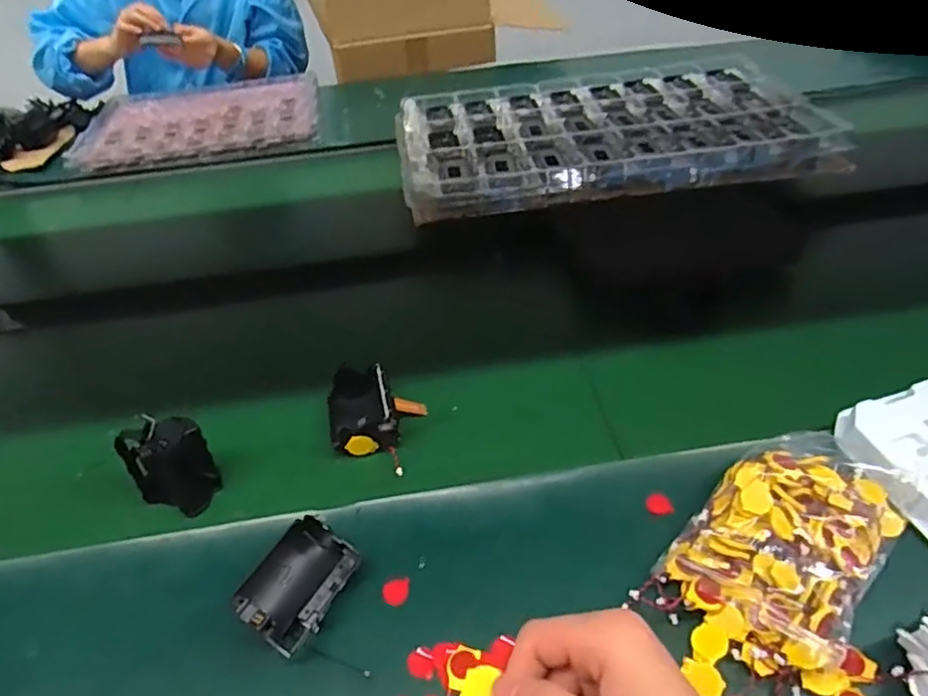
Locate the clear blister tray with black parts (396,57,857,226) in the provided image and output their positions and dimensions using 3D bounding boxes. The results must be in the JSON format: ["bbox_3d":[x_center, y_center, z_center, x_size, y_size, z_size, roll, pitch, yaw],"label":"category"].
[{"bbox_3d":[0.177,-0.281,0.818,0.522,0.051,0.320,-10,43,-4],"label":"clear blister tray with black parts"}]

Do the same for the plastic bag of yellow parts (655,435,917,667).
[{"bbox_3d":[0.212,0.111,0.398,0.099,0.031,0.161,30,52,33],"label":"plastic bag of yellow parts"}]

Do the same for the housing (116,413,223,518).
[{"bbox_3d":[-0.212,0.086,0.457,0.052,0.073,0.045,-32,49,-28],"label":"housing"}]

